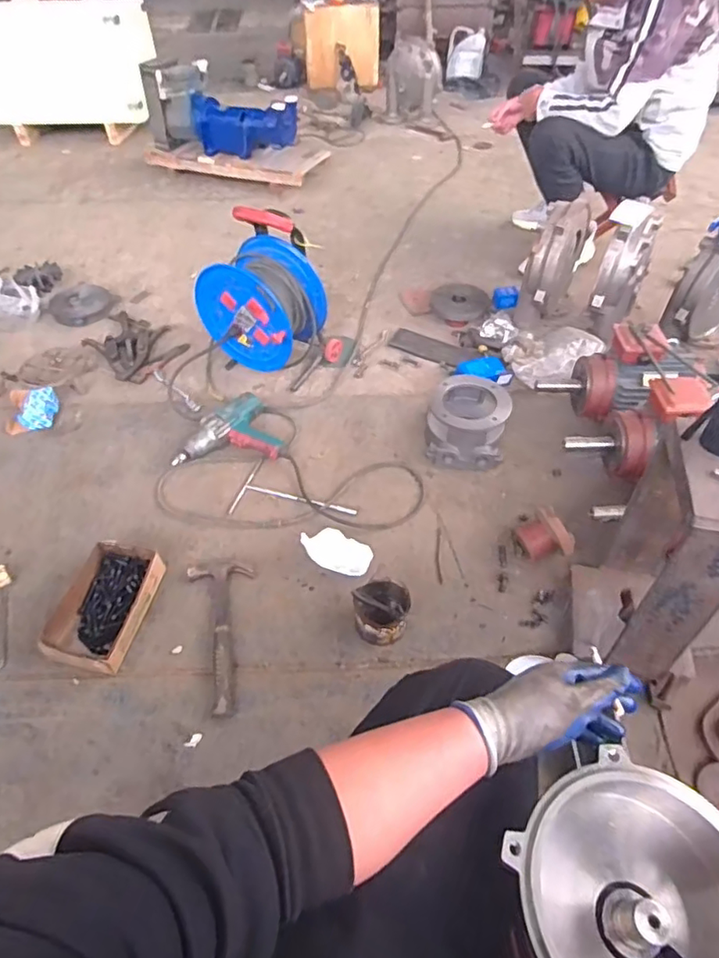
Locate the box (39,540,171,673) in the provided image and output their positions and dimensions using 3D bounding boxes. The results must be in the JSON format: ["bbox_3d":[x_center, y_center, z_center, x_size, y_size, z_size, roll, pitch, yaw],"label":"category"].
[{"bbox_3d":[-0.491,0.242,1.079,0.151,0.066,0.247,7,50,8],"label":"box"}]

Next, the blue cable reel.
[{"bbox_3d":[-0.238,-0.469,1.489,0.273,0.410,0.236,23,54,20],"label":"blue cable reel"}]

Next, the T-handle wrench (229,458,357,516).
[{"bbox_3d":[-0.143,0.045,1.288,0.275,0.015,0.155,14,50,14],"label":"T-handle wrench"}]

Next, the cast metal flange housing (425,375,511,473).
[{"bbox_3d":[0.260,-0.148,1.355,0.182,0.138,0.224,9,50,10],"label":"cast metal flange housing"}]

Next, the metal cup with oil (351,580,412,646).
[{"bbox_3d":[0.044,0.254,1.051,0.104,0.087,0.089,-5,49,-2],"label":"metal cup with oil"}]

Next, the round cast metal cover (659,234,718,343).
[{"bbox_3d":[0.959,-0.516,1.530,0.290,0.290,0.089,-26,53,-19],"label":"round cast metal cover"}]

